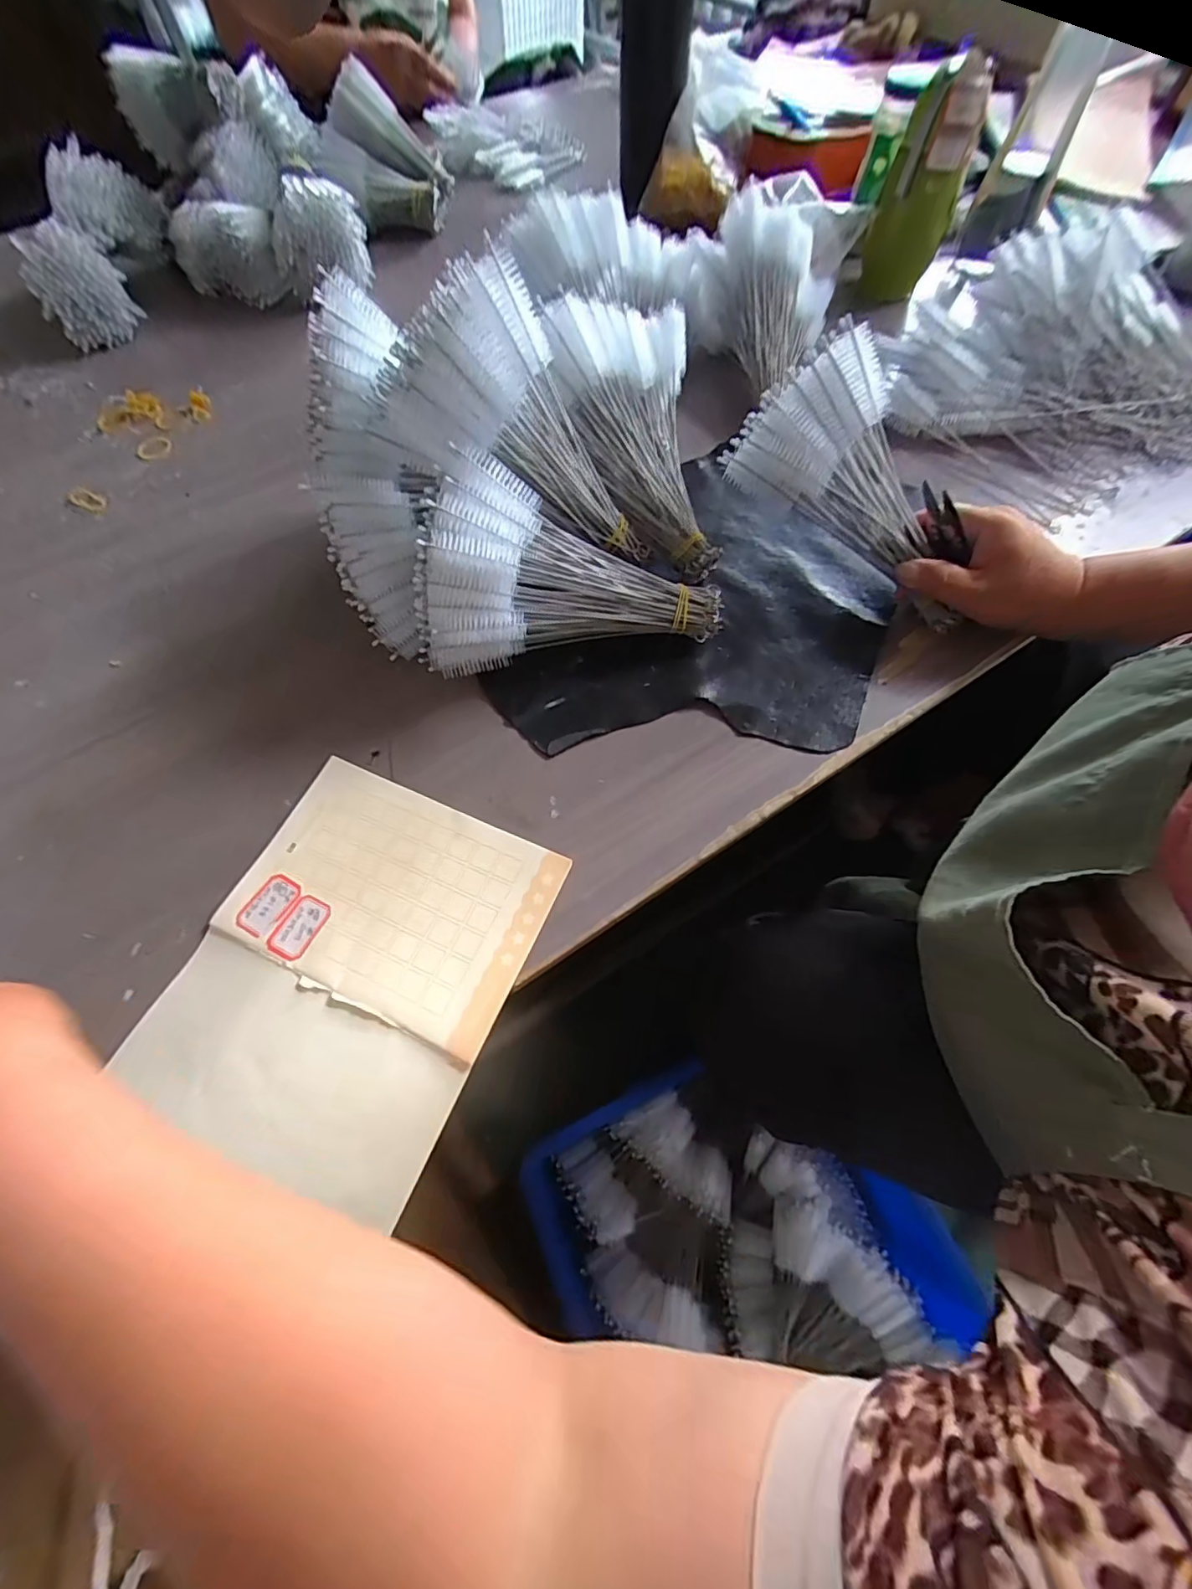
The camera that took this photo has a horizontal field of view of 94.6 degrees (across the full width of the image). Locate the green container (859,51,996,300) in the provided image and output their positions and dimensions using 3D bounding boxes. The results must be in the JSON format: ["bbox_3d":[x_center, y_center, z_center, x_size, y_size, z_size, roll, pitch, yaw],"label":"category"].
[{"bbox_3d":[0.346,-0.637,0.592,0.074,0.178,0.097,24,69,11],"label":"green container"}]

